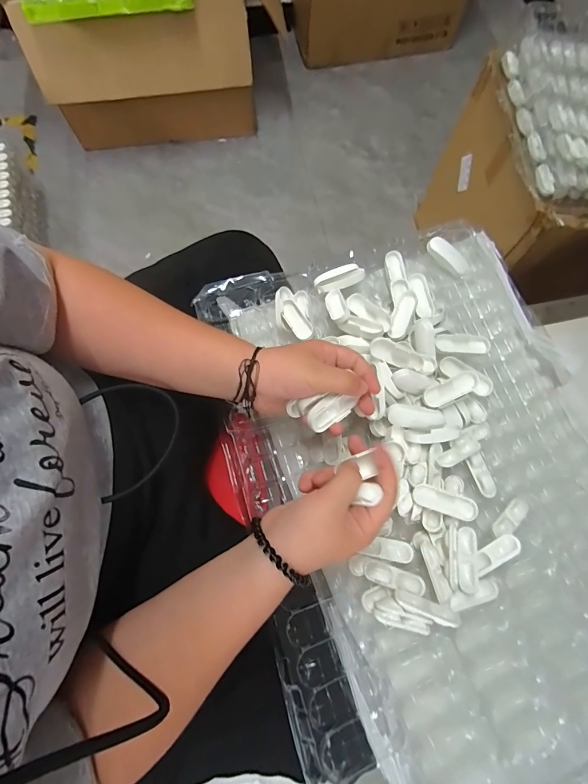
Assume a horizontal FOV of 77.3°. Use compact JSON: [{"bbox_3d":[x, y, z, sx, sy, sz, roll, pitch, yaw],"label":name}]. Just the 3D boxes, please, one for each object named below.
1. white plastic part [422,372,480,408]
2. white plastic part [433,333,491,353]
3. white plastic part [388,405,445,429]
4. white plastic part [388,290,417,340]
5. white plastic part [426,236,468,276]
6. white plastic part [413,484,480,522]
[{"bbox_3d":[0.181,-0.002,0.425,0.065,0.011,0.023,-27,75,9],"label":"white plastic part"},{"bbox_3d":[0.206,-0.060,0.452,0.063,0.006,0.023,5,73,1],"label":"white plastic part"},{"bbox_3d":[0.138,0.028,0.417,0.062,0.010,0.023,6,73,2],"label":"white plastic part"},{"bbox_3d":[0.137,-0.097,0.465,0.023,0.012,0.066,21,74,6],"label":"white plastic part"},{"bbox_3d":[0.213,-0.186,0.503,0.067,0.018,0.023,36,76,-4],"label":"white plastic part"},{"bbox_3d":[0.162,0.119,0.396,0.065,0.005,0.023,16,81,12],"label":"white plastic part"}]

